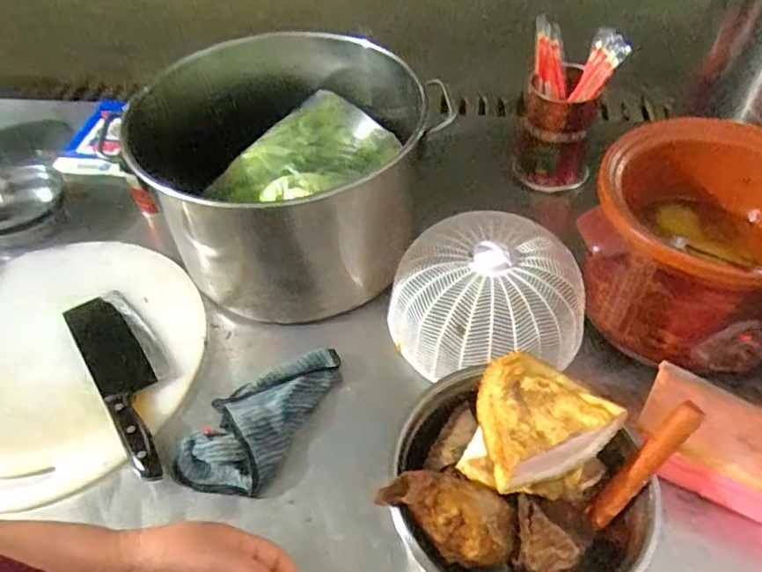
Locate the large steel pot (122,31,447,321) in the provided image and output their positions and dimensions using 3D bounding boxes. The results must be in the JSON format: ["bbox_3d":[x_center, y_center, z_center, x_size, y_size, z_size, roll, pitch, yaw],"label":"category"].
[{"bbox_3d":[-0.088,-0.132,0.761,0.292,0.234,0.280,7,51,10],"label":"large steel pot"}]

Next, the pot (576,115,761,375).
[{"bbox_3d":[0.341,-0.042,0.652,0.239,0.168,0.212,10,52,13],"label":"pot"}]

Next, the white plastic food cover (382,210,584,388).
[{"bbox_3d":[0.122,0.005,0.724,0.230,0.102,0.218,-1,50,4],"label":"white plastic food cover"}]

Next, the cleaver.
[{"bbox_3d":[-0.299,0.104,0.719,0.087,0.033,0.290,-32,55,-20],"label":"cleaver"}]

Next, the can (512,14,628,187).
[{"bbox_3d":[0.268,-0.256,0.872,0.127,0.200,0.115,7,51,10],"label":"can"}]

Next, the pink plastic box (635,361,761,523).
[{"bbox_3d":[0.365,0.172,0.590,0.214,0.061,0.107,24,56,22],"label":"pink plastic box"}]

